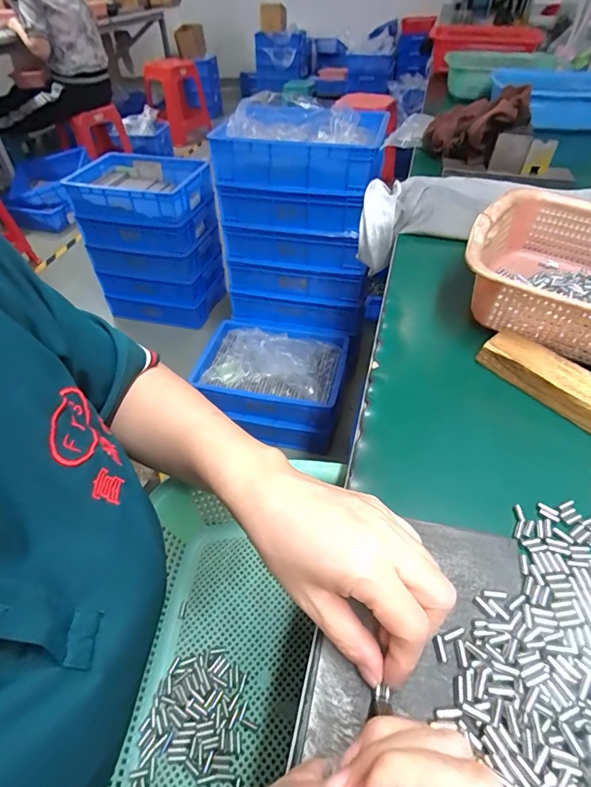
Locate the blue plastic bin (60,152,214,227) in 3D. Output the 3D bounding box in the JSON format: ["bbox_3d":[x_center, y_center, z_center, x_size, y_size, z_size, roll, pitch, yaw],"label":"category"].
[{"bbox_3d":[-0.530,-0.696,1.457,0.445,0.118,0.297,6,46,8],"label":"blue plastic bin"}]

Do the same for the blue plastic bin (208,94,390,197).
[{"bbox_3d":[0.016,-0.624,1.094,0.398,0.133,0.259,7,46,9],"label":"blue plastic bin"}]

